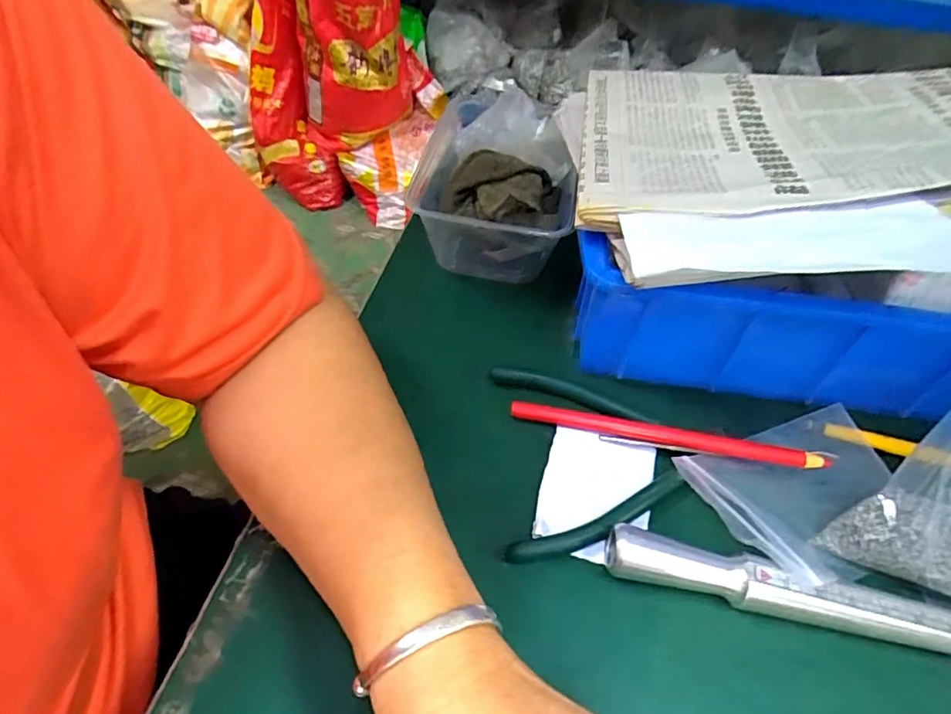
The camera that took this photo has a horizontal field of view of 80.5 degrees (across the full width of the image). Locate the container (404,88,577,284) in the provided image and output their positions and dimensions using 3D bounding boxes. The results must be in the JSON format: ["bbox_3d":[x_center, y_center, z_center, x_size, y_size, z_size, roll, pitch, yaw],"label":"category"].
[{"bbox_3d":[0.015,-0.114,0.400,0.101,0.066,0.139,9,50,4],"label":"container"}]

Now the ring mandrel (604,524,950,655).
[{"bbox_3d":[0.179,0.116,0.251,0.238,0.024,0.019,12,50,6],"label":"ring mandrel"}]

